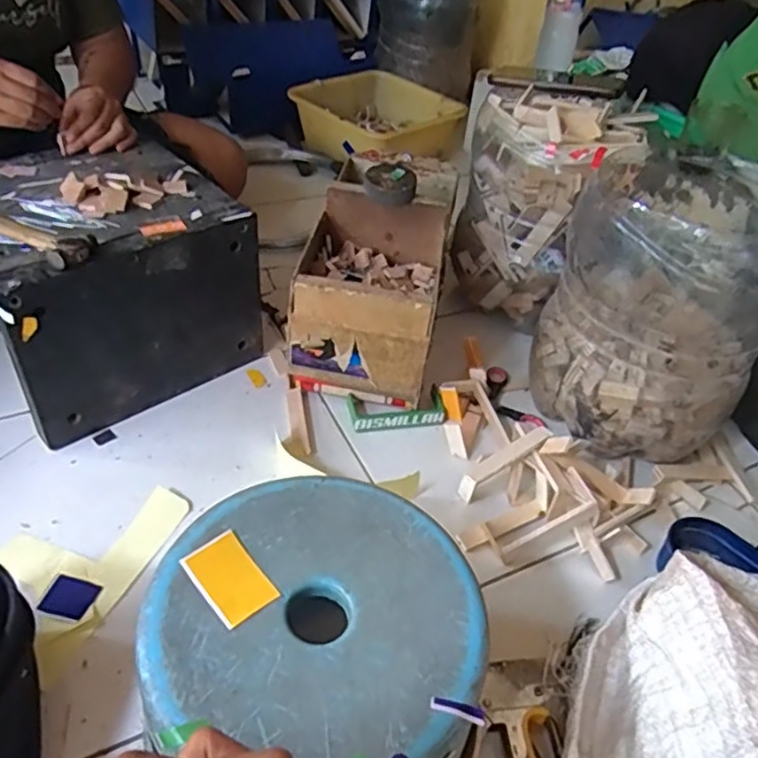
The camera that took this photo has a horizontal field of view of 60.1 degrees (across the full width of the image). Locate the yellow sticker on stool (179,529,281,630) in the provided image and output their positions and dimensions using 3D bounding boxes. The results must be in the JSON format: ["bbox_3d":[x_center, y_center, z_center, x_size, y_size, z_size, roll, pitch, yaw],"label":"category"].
[{"bbox_3d":[-0.101,0.135,0.445,0.041,0.004,0.061,-25,58,-38],"label":"yellow sticker on stool"}]

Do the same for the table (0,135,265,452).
[{"bbox_3d":[-0.335,-0.124,0.779,0.273,0.219,0.263,-30,53,-34],"label":"table"}]

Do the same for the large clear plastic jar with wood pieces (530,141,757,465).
[{"bbox_3d":[0.323,-0.087,0.753,0.222,0.261,0.251,24,44,18],"label":"large clear plastic jar with wood pieces"}]

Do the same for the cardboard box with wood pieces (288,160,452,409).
[{"bbox_3d":[-0.012,-0.097,0.798,0.157,0.177,0.180,10,42,3],"label":"cardboard box with wood pieces"}]

